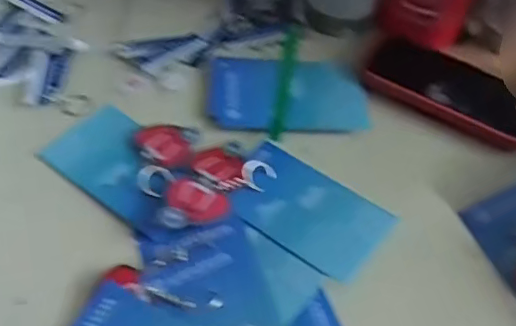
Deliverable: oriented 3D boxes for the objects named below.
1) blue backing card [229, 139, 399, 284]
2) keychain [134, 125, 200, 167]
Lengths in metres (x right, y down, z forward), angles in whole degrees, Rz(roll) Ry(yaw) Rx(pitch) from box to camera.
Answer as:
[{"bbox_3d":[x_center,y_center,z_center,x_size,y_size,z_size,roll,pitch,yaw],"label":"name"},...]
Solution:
[{"bbox_3d":[0.038,0.032,0.450,0.132,0.006,0.085,29,50,27],"label":"blue backing card"},{"bbox_3d":[-0.079,-0.017,0.485,0.051,0.004,0.045,12,51,4],"label":"keychain"}]

